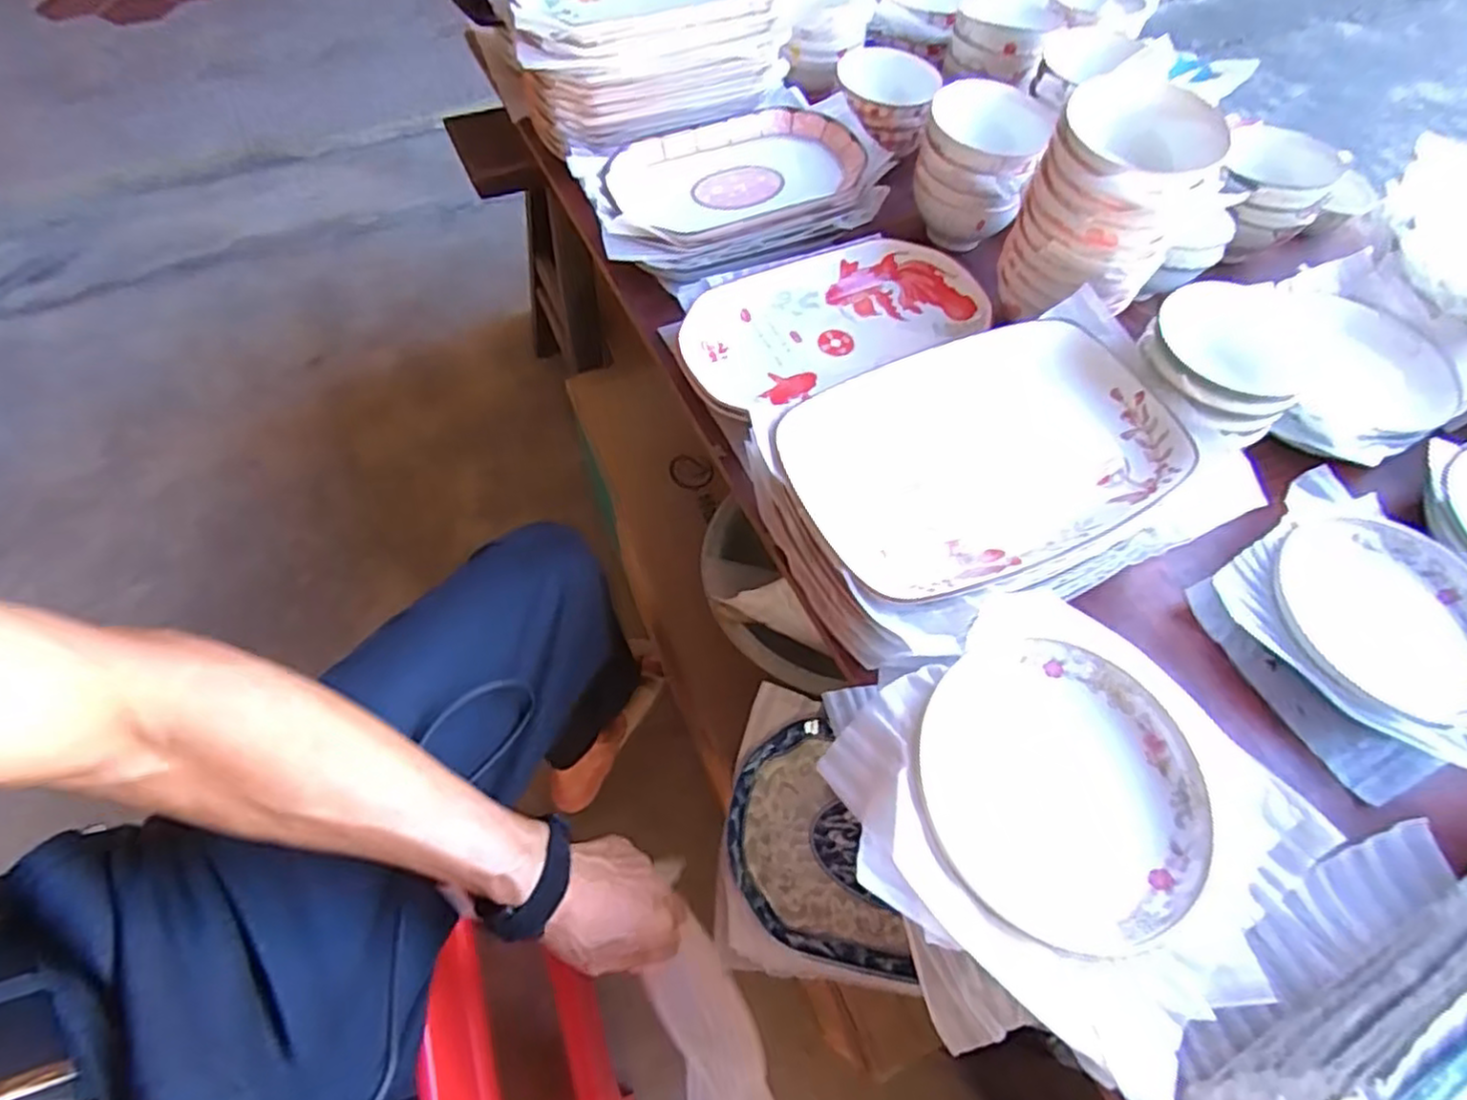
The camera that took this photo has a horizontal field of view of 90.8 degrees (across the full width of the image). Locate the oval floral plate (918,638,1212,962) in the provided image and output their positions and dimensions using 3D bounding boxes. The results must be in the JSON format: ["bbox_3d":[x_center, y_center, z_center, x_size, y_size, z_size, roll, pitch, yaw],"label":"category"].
[{"bbox_3d":[0.192,0.140,0.425,0.162,0.036,0.170,24,61,11],"label":"oval floral plate"}]

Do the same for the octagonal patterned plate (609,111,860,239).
[{"bbox_3d":[0.004,-0.404,0.789,0.280,0.039,0.161,-21,62,-14],"label":"octagonal patterned plate"}]

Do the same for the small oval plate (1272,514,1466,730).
[{"bbox_3d":[0.513,0.050,0.562,0.169,0.019,0.167,-15,61,-11],"label":"small oval plate"}]

